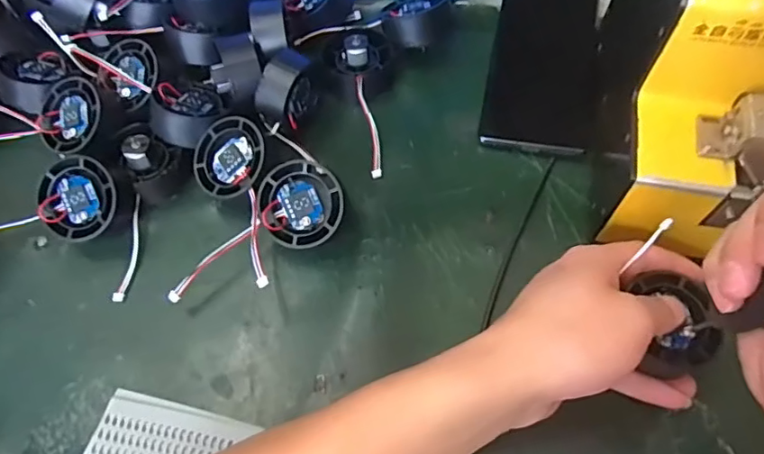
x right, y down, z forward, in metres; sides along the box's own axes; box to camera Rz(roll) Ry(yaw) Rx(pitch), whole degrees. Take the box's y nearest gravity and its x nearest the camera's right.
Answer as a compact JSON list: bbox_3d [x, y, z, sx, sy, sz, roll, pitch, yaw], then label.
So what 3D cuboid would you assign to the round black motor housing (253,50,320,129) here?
[{"bbox_3d":[-0.065,-0.089,0.381,0.026,0.050,0.050,26,67,14],"label":"round black motor housing"}]

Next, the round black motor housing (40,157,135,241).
[{"bbox_3d":[-0.187,-0.017,0.353,0.052,0.027,0.051,5,90,5],"label":"round black motor housing"}]

